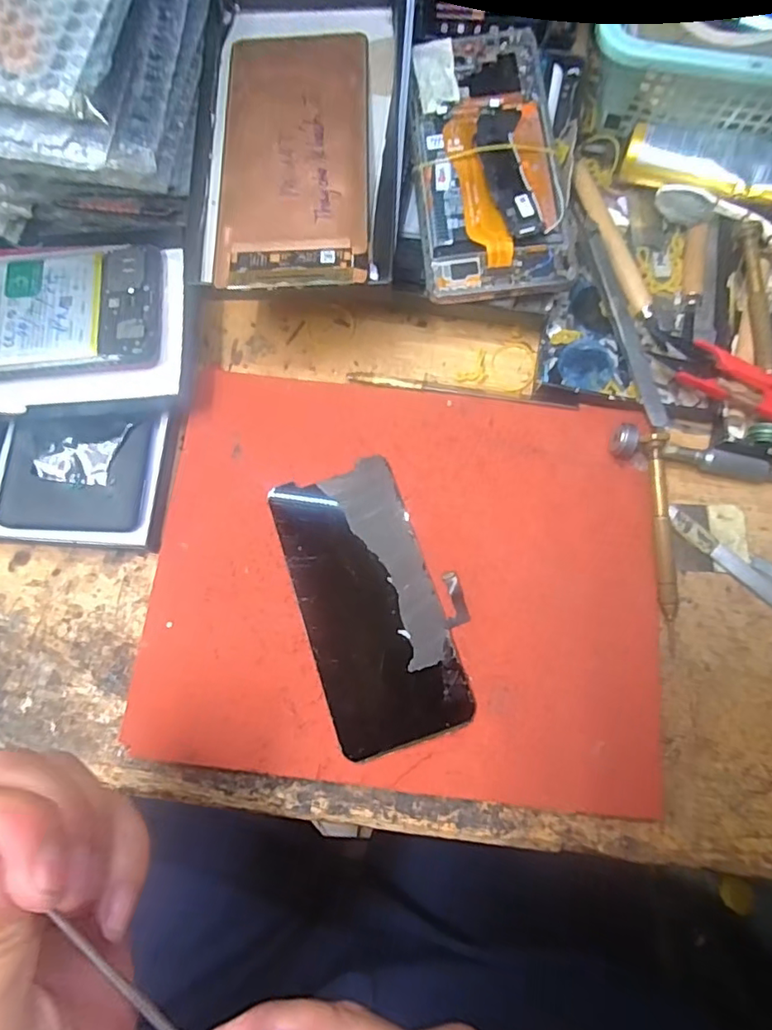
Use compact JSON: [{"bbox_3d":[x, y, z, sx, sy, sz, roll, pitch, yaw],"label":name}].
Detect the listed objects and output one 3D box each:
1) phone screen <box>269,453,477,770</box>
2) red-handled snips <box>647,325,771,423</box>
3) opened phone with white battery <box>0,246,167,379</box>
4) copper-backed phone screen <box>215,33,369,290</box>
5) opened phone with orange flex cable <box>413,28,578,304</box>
[{"bbox_3d":[-0.005,0.042,0.277,0.076,0.005,0.138,-19,78,-3],"label":"phone screen"},{"bbox_3d":[0.185,-0.067,0.290,0.101,0.019,0.028,37,80,8],"label":"red-handled snips"},{"bbox_3d":[-0.196,-0.109,0.295,0.153,0.008,0.074,-6,77,-3],"label":"opened phone with white battery"},{"bbox_3d":[-0.044,-0.178,0.272,0.070,0.008,0.148,0,77,1],"label":"copper-backed phone screen"},{"bbox_3d":[0.056,-0.192,0.292,0.078,0.011,0.161,-2,79,5],"label":"opened phone with orange flex cable"}]

